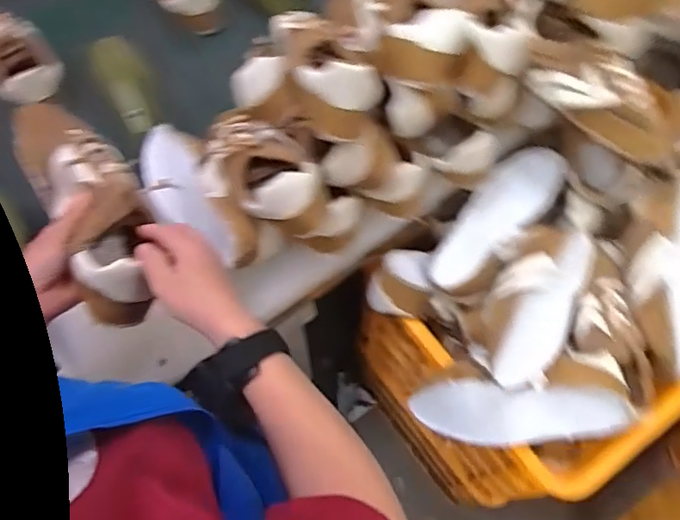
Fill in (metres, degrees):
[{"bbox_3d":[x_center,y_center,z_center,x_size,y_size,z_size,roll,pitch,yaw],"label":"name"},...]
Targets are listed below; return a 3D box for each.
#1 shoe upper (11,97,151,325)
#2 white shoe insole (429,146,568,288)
[{"bbox_3d":[-0.231,-0.051,0.518,0.086,0.071,0.222,-24,80,-10],"label":"shoe upper"},{"bbox_3d":[0.213,-0.059,0.763,0.244,0.056,0.080,-42,72,-17],"label":"white shoe insole"}]

